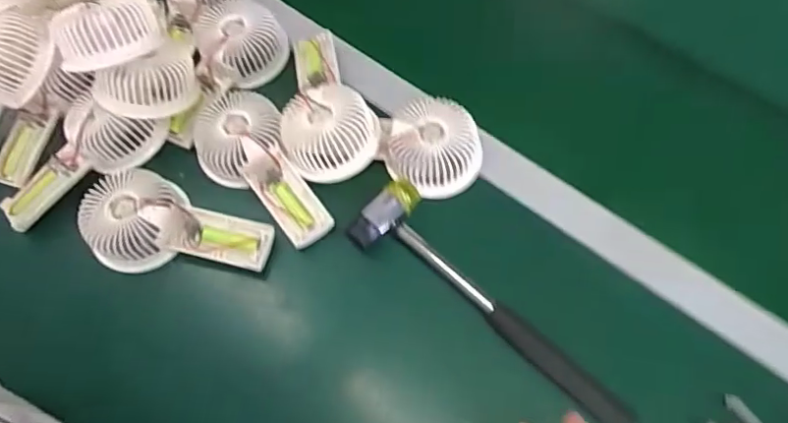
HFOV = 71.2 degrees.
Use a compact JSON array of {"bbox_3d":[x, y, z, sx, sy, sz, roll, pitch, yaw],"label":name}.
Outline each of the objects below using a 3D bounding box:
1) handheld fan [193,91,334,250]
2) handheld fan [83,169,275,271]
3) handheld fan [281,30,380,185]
[{"bbox_3d":[-0.123,-0.045,0.489,0.076,0.030,0.174,-33,70,-14],"label":"handheld fan"},{"bbox_3d":[-0.183,0.009,0.477,0.159,0.044,0.085,2,66,1],"label":"handheld fan"},{"bbox_3d":[-0.057,-0.107,0.511,0.086,0.049,0.169,1,66,0],"label":"handheld fan"}]

